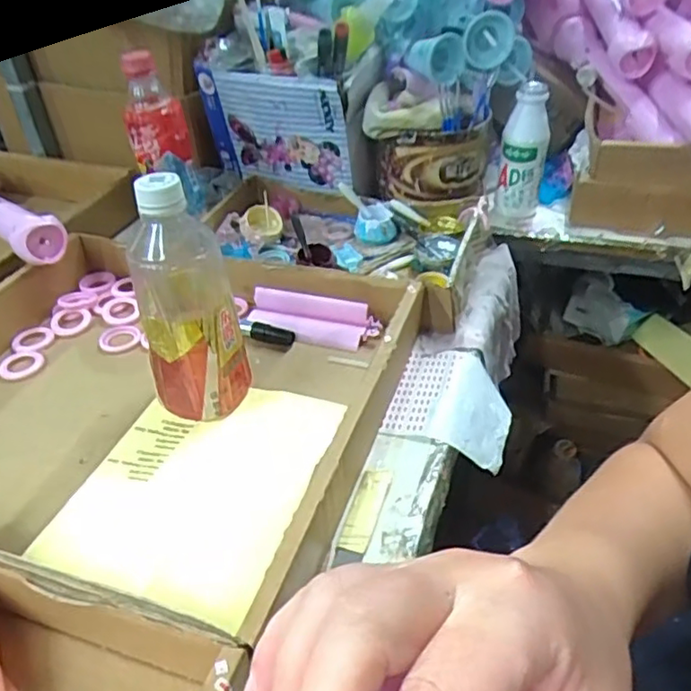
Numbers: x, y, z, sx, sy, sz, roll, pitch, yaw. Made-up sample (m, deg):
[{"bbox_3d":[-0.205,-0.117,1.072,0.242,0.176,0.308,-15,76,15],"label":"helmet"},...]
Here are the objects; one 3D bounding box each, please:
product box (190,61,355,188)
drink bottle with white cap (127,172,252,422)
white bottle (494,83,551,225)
[{"bbox_3d":[-0.082,-0.242,0.719,0.177,0.138,0.036,11,40,15],"label":"product box"},{"bbox_3d":[-0.115,-0.029,0.460,0.070,0.185,0.067,-11,39,-12],"label":"drink bottle with white cap"},{"bbox_3d":[0.204,-0.216,0.717,0.050,0.152,0.043,11,40,15],"label":"white bottle"}]

